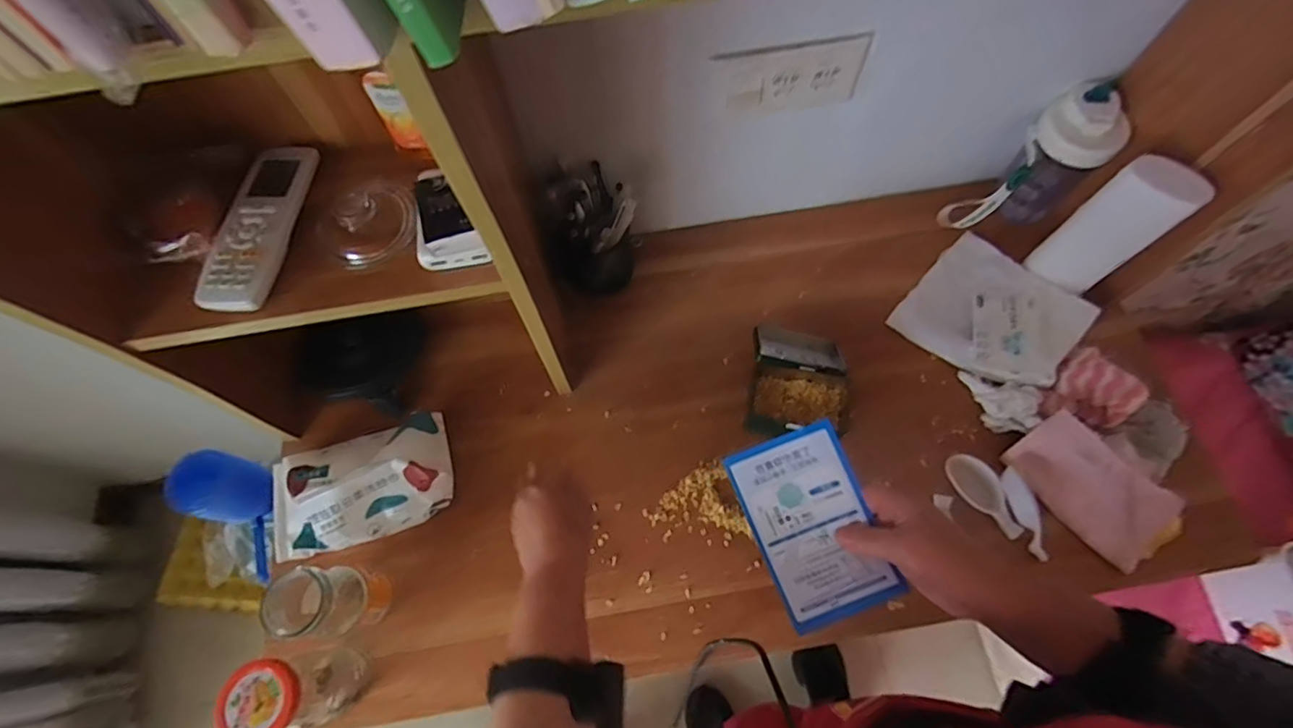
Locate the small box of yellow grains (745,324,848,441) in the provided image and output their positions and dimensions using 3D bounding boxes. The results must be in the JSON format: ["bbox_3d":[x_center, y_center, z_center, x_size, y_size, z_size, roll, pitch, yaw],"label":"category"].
[{"bbox_3d":[0.164,0.016,0.605,0.106,0.059,0.130,5,67,3],"label":"small box of yellow grains"}]

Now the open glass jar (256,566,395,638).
[{"bbox_3d":[-0.289,0.212,0.502,0.069,0.111,0.051,-1,68,2],"label":"open glass jar"}]

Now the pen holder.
[{"bbox_3d":[-0.061,-0.148,0.630,0.096,0.157,0.086,-14,68,-5],"label":"pen holder"}]

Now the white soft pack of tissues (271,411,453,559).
[{"bbox_3d":[-0.297,0.124,0.579,0.183,0.057,0.114,-17,68,-6],"label":"white soft pack of tissues"}]

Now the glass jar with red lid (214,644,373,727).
[{"bbox_3d":[-0.293,0.281,0.483,0.061,0.137,0.059,-23,69,-8],"label":"glass jar with red lid"}]

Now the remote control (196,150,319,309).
[{"bbox_3d":[-0.308,-0.113,0.445,0.048,0.019,0.161,0,67,1],"label":"remote control"}]

